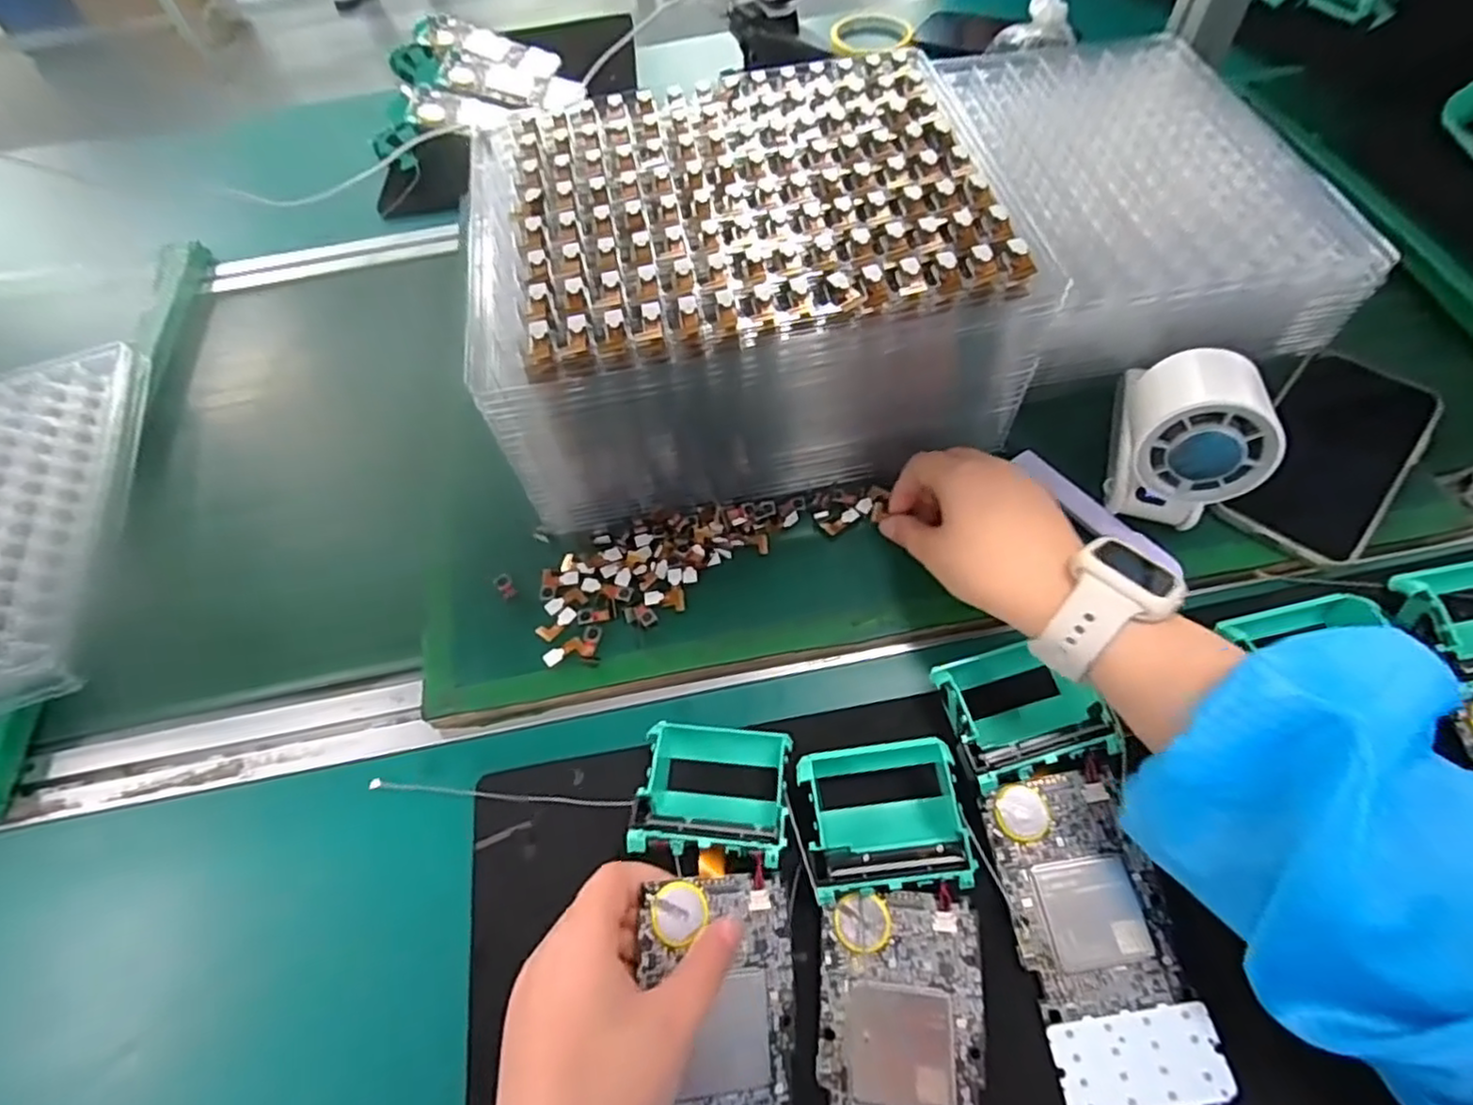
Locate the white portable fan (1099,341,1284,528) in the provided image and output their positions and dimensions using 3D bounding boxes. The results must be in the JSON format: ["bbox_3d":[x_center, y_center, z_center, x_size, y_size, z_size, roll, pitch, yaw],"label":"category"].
[{"bbox_3d":[0.238,-0.063,0.362,0.063,0.083,0.070,19,61,10],"label":"white portable fan"}]

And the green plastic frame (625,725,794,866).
[{"bbox_3d":[-0.011,0.115,0.330,0.069,0.045,0.065,6,60,3],"label":"green plastic frame"}]

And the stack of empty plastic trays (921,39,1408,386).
[{"bbox_3d":[0.277,-0.263,0.486,0.198,0.066,0.288,-7,60,-5],"label":"stack of empty plastic trays"}]

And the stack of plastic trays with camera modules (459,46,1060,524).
[{"bbox_3d":[0.001,-0.157,0.410,0.281,0.144,0.211,-10,60,-7],"label":"stack of plastic trays with camera modules"}]

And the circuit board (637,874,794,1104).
[{"bbox_3d":[-0.006,0.204,0.274,0.063,0.005,0.127,3,68,-16],"label":"circuit board"}]

